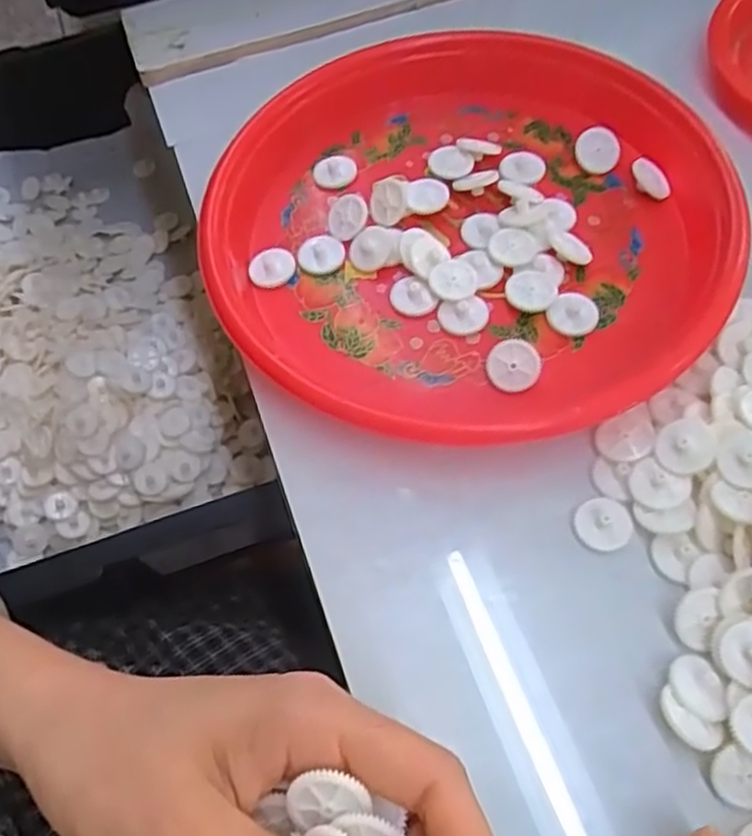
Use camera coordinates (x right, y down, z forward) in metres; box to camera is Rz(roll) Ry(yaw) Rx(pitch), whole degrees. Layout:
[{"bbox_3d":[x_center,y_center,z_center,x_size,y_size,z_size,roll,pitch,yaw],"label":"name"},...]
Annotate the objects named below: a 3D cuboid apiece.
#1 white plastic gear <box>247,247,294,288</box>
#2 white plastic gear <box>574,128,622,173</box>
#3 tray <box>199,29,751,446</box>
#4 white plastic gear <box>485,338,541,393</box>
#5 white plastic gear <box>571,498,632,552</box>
[{"bbox_3d":[-0.050,-0.071,0.340,0.021,0.004,0.020,-10,62,-1],"label":"white plastic gear"},{"bbox_3d":[0.110,-0.133,0.356,0.021,0.004,0.022,0,92,9],"label":"white plastic gear"},{"bbox_3d":[0.043,-0.094,0.330,0.227,0.028,0.237,19,65,14],"label":"tray"},{"bbox_3d":[0.057,-0.022,0.299,0.022,0.004,0.021,-5,100,8],"label":"white plastic gear"},{"bbox_3d":[0.085,0.040,0.268,0.021,0.004,0.019,-16,62,-5],"label":"white plastic gear"}]

